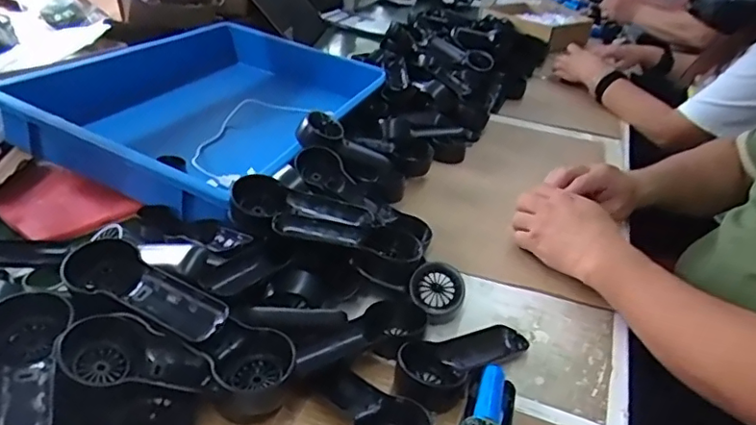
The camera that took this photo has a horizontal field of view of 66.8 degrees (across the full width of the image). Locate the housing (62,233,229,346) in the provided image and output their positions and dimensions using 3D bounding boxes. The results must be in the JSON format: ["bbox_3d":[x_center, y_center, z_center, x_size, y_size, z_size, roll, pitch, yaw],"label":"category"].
[{"bbox_3d":[-0.197,0.070,0.472,0.158,0.044,0.057,21,34,23],"label":"housing"}]

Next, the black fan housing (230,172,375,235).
[{"bbox_3d":[-0.084,0.004,0.608,0.152,0.044,0.073,9,31,3],"label":"black fan housing"}]

